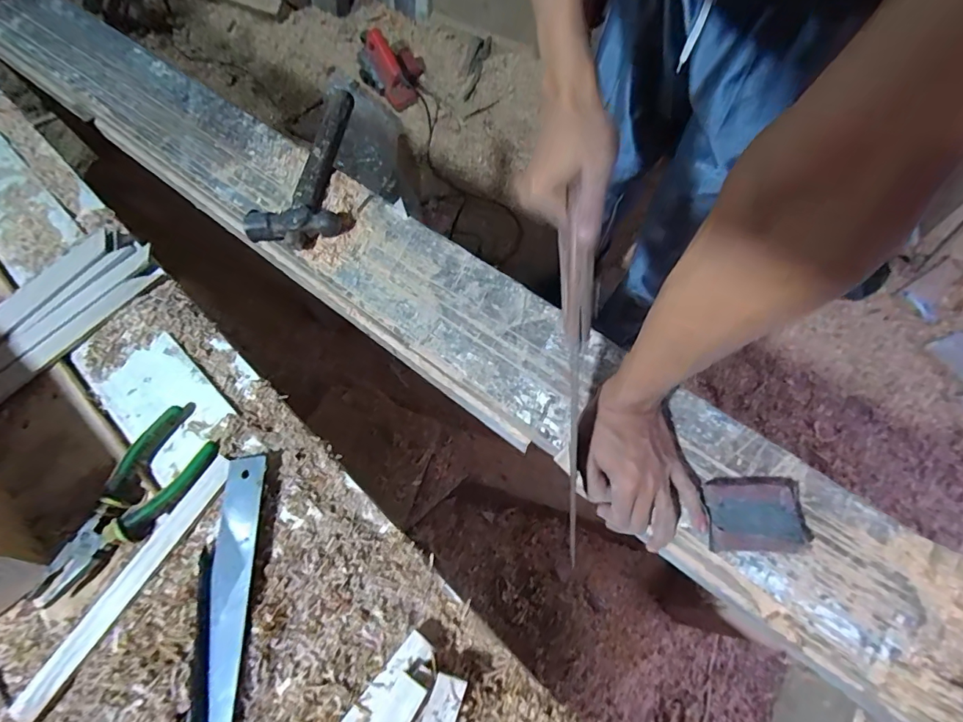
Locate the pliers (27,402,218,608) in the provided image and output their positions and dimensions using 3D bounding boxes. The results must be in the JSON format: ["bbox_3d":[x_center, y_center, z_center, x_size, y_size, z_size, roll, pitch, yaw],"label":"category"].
[{"bbox_3d":[-0.322,0.126,0.417,0.077,0.014,0.180,26,67,12],"label":"pliers"}]

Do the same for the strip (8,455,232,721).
[{"bbox_3d":[-0.301,0.183,0.398,0.027,0.009,0.225,26,67,13],"label":"strip"}]

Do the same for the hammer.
[{"bbox_3d":[-0.216,-0.261,0.591,0.112,0.035,0.255,-1,64,0],"label":"hammer"}]

